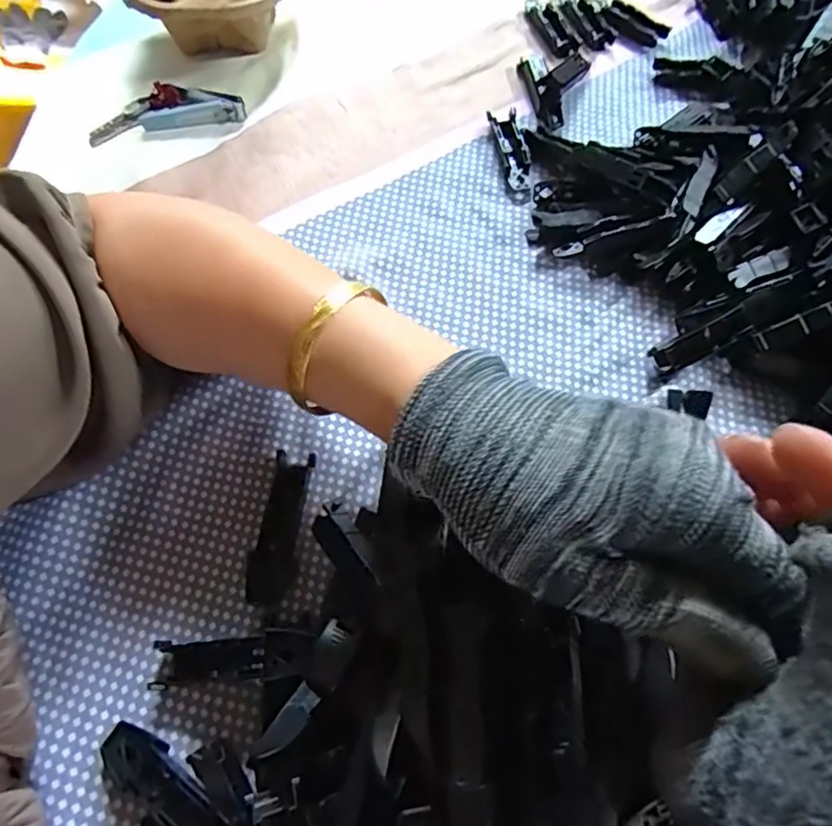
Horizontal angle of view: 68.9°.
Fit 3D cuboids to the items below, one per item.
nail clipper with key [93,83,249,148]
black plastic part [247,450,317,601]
[{"bbox_3d":[-0.159,-0.192,0.387,0.096,0.018,0.028,-7,65,-3],"label":"nail clipper with key"},{"bbox_3d":[-0.060,0.051,0.272,0.018,0.012,0.068,6,65,3],"label":"black plastic part"}]

